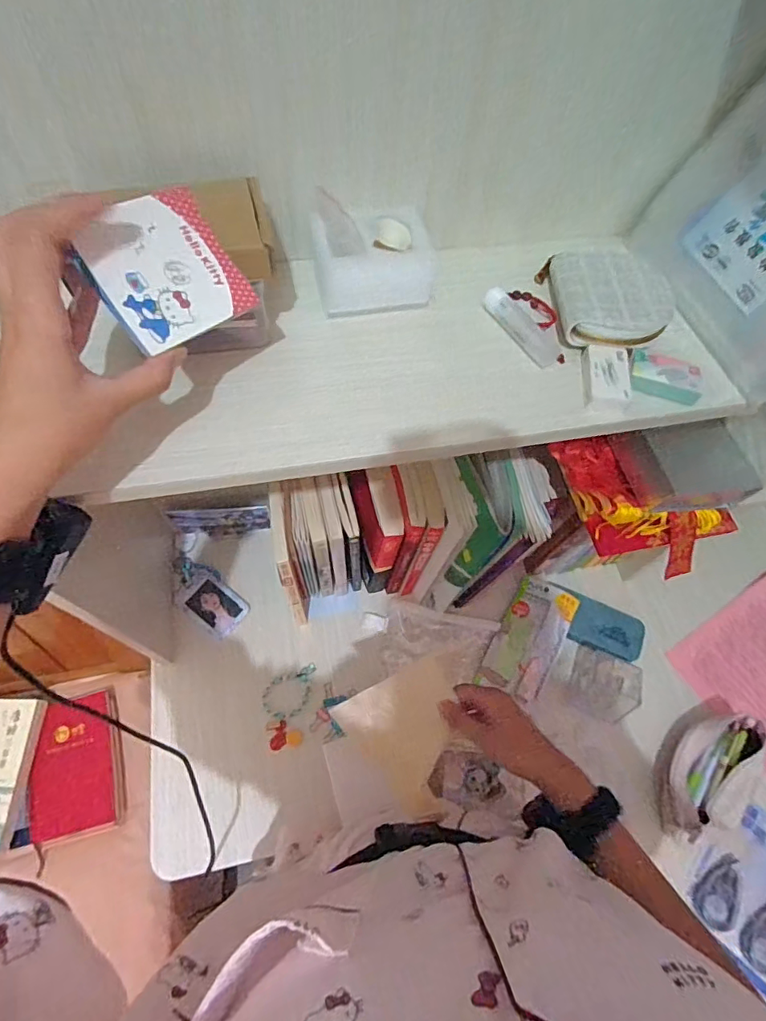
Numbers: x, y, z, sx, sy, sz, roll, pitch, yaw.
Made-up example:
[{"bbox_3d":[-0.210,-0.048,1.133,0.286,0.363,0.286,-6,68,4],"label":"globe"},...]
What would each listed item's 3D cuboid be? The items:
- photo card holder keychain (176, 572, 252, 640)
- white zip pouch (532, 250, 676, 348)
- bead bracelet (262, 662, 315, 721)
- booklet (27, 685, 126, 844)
[{"bbox_3d":[-0.272,0.142,0.790,0.115,0.011,0.070,37,67,16],"label":"photo card holder keychain"},{"bbox_3d":[0.191,-0.184,0.428,0.089,0.028,0.114,-1,62,-3],"label":"white zip pouch"},{"bbox_3d":[-0.135,0.270,0.739,0.085,0.004,0.062,-17,64,-11],"label":"bead bracelet"},{"bbox_3d":[-0.545,0.450,0.889,0.142,0.030,0.227,-9,76,-13],"label":"booklet"}]

